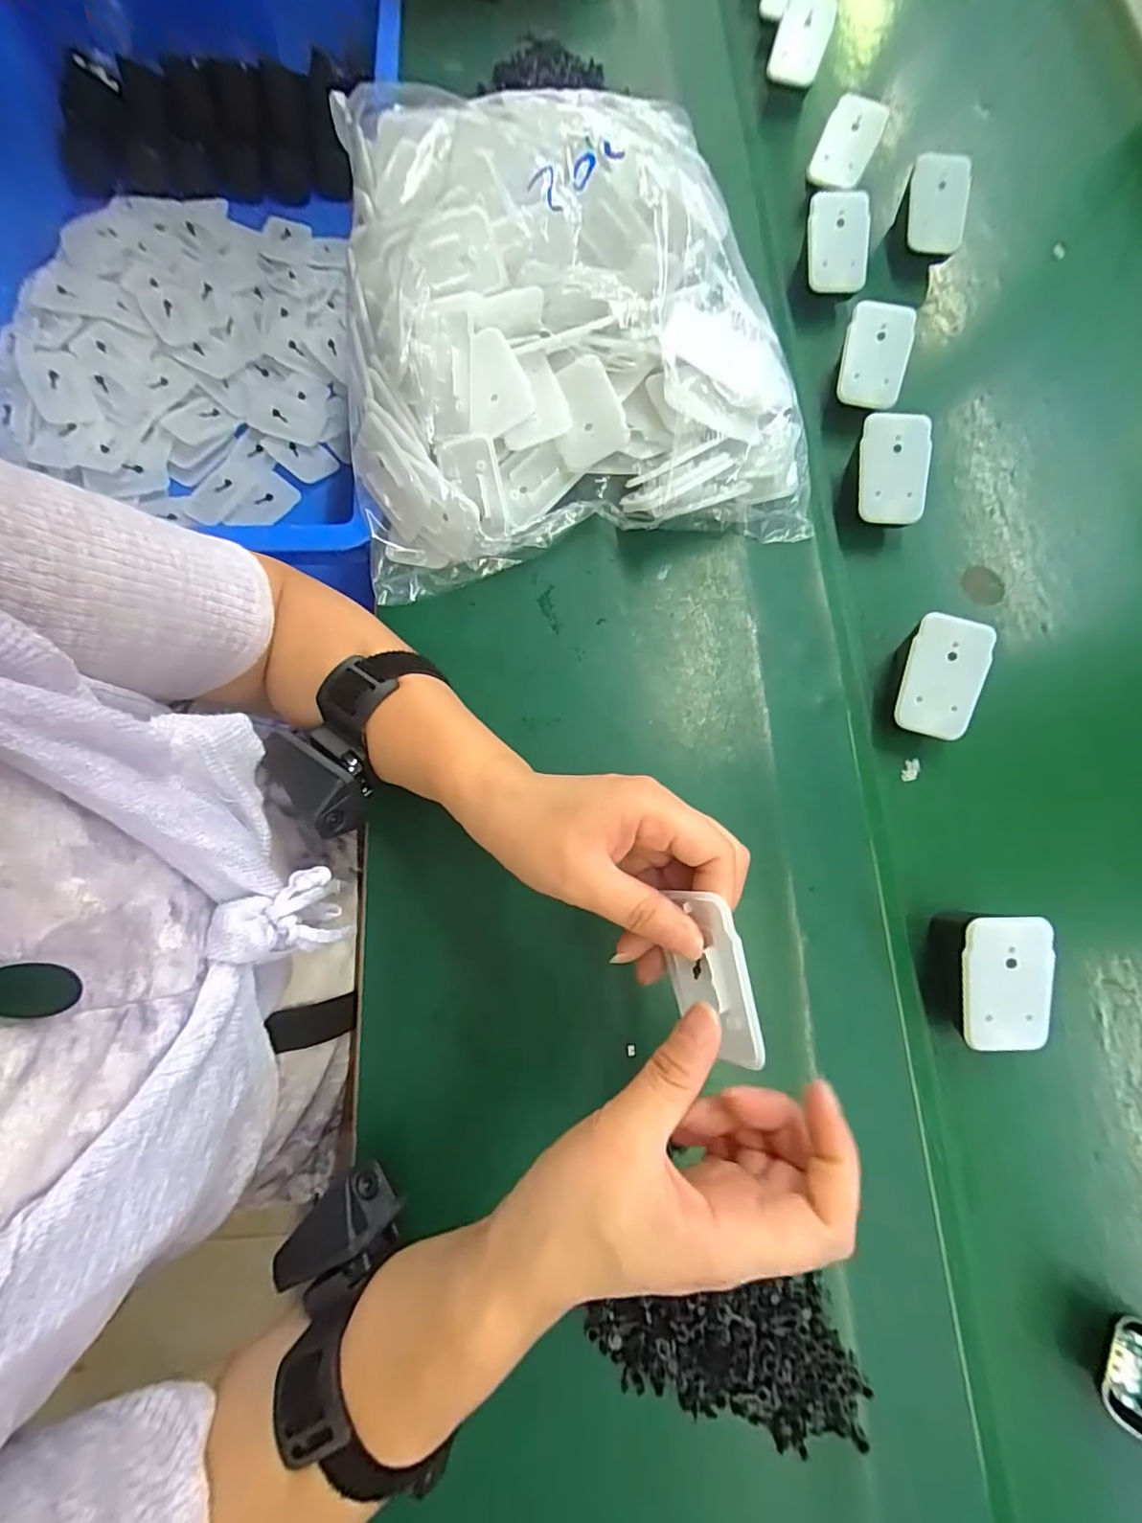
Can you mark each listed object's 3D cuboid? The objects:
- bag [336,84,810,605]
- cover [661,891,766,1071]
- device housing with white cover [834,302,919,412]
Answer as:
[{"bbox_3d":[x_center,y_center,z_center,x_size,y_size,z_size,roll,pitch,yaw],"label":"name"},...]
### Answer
[{"bbox_3d":[-0.006,-0.280,0.361,0.285,0.109,0.277,-8,77,-4],"label":"bag"},{"bbox_3d":[0.055,0.087,0.223,0.007,0.035,0.064,-6,86,-44],"label":"cover"},{"bbox_3d":[0.211,-0.281,0.382,0.047,0.013,0.063,13,106,0],"label":"device housing with white cover"}]

